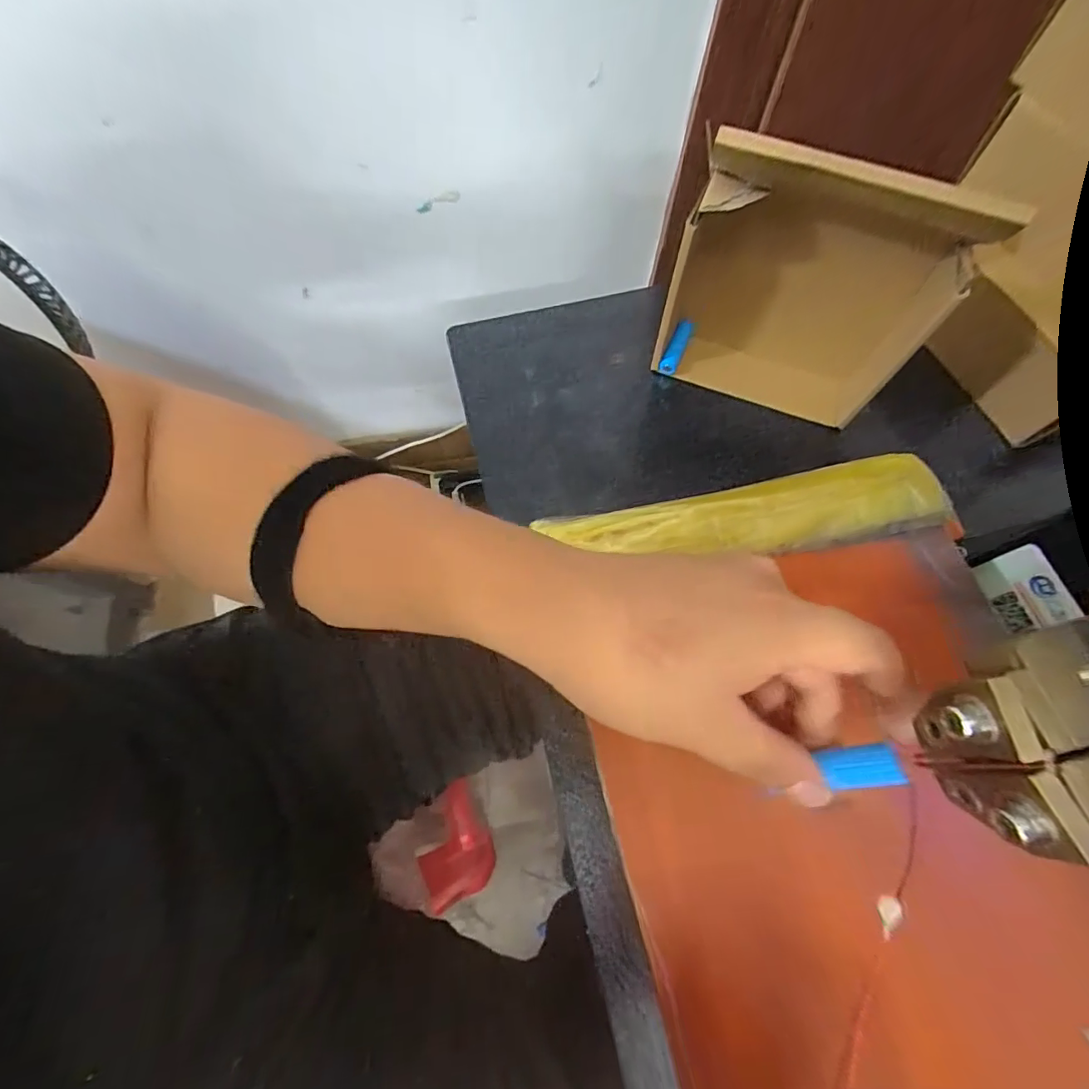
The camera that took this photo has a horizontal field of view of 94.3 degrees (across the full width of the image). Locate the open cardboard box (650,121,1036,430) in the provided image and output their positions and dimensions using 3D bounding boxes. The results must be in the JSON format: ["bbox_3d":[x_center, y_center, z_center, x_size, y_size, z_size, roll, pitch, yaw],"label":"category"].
[{"bbox_3d":[0.175,-0.177,0.351,0.163,0.183,0.052,21,68,8],"label":"open cardboard box"}]

